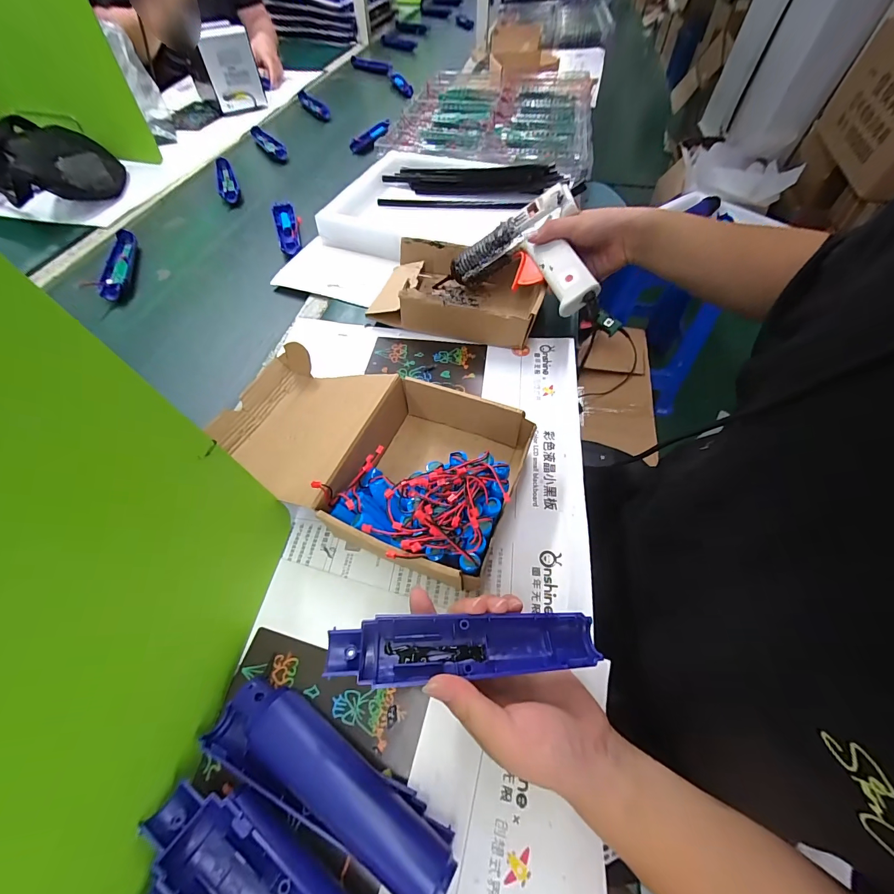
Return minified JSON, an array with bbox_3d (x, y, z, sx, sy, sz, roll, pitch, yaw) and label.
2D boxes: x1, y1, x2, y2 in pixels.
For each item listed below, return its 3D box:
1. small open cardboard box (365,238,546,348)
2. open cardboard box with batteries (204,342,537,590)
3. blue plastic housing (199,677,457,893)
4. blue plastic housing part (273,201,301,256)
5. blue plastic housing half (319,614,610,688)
[{"bbox_3d":[0.015,-0.217,0.520,0.214,0.063,0.150,13,57,9],"label":"small open cardboard box"},{"bbox_3d":[-0.088,-0.008,0.365,0.308,0.060,0.175,20,58,13],"label":"open cardboard box with batteries"},{"bbox_3d":[-0.075,0.206,0.237,0.169,0.037,0.047,21,59,14],"label":"blue plastic housing"},{"bbox_3d":[-0.285,-0.393,0.670,0.034,0.015,0.158,-15,58,-10],"label":"blue plastic housing part"},{"bbox_3d":[0.012,0.129,0.244,0.167,0.020,0.037,0,56,-6],"label":"blue plastic housing half"}]

